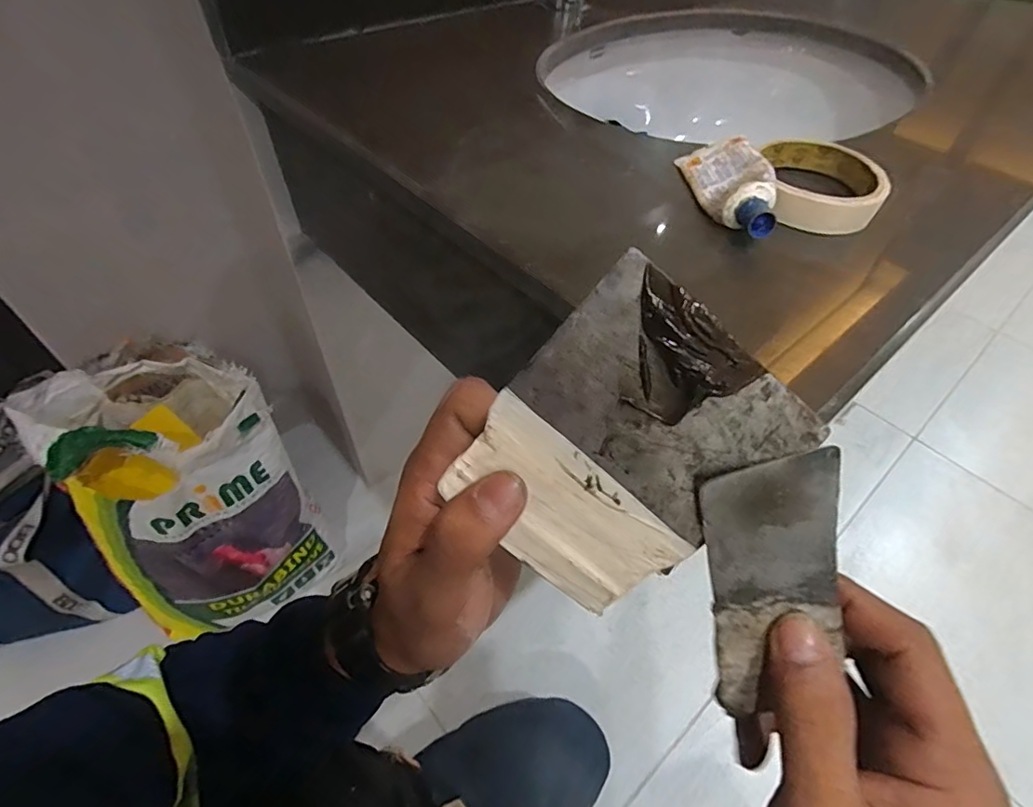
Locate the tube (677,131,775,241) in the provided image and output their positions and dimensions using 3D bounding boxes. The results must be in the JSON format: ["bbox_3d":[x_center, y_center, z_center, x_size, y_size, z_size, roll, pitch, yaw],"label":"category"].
[{"bbox_3d":[0.135,-0.140,0.324,0.039,0.023,0.105,-1,50,-3],"label":"tube"}]

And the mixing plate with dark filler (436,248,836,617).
[{"bbox_3d":[0.033,0.018,0.173,0.085,0.104,0.006,40,19,-9],"label":"mixing plate with dark filler"}]

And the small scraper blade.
[{"bbox_3d":[0.091,0.065,0.182,0.046,0.095,0.004,-10,15,3],"label":"small scraper blade"}]

